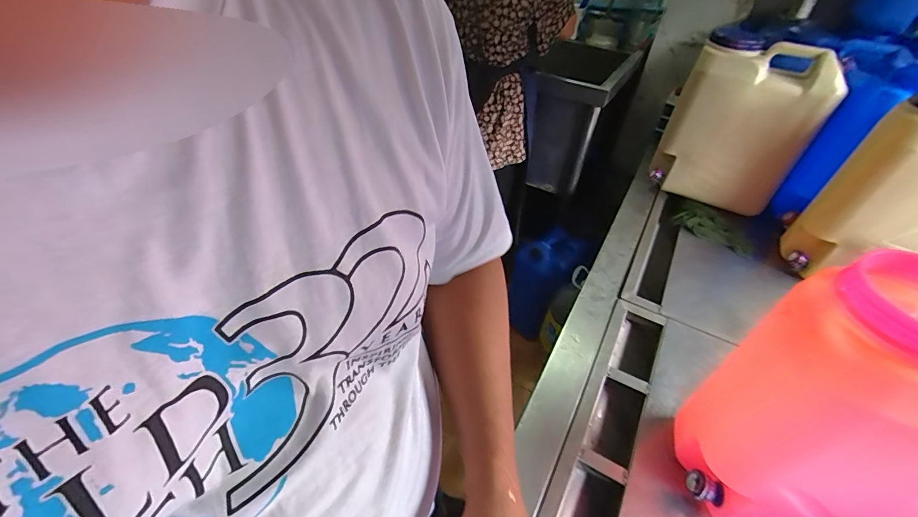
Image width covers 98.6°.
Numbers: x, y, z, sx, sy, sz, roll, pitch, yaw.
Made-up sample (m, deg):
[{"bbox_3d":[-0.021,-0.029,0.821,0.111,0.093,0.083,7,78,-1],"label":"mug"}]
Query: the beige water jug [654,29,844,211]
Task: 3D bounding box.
[{"bbox_3d":[0.723,-0.330,1.049,0.282,0.425,0.181,9,43,6],"label":"beige water jug"}]

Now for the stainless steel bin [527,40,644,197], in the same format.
[{"bbox_3d":[0.433,-0.541,1.489,0.299,0.401,0.488,23,46,19],"label":"stainless steel bin"}]

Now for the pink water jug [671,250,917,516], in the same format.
[{"bbox_3d":[0.478,0.192,0.436,0.290,0.361,0.168,12,44,9],"label":"pink water jug"}]

